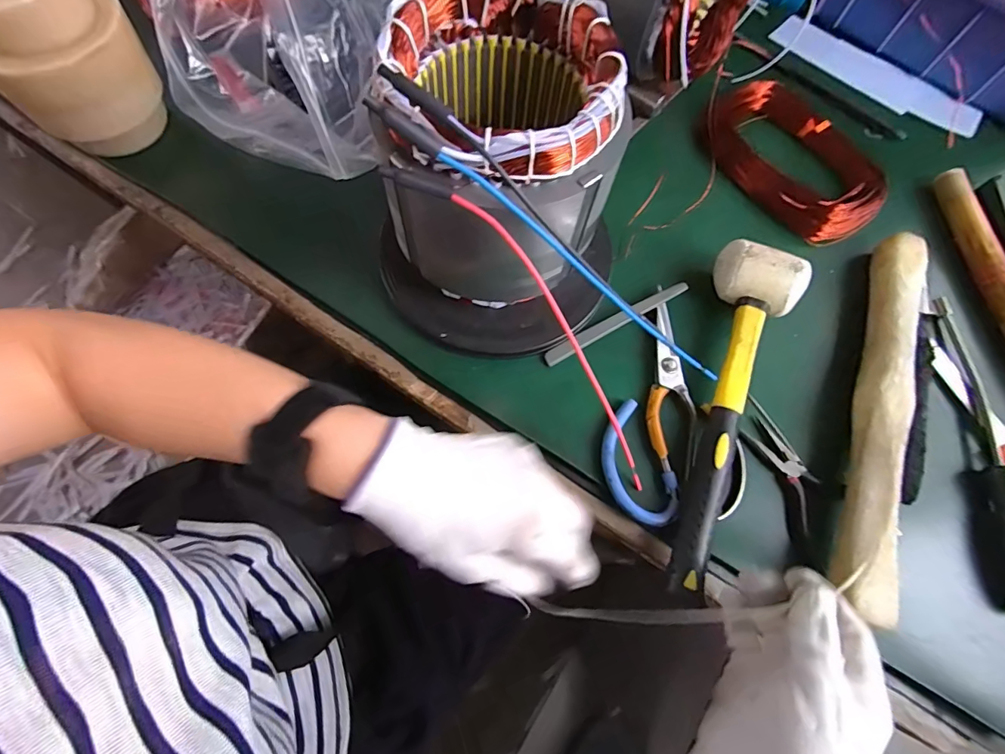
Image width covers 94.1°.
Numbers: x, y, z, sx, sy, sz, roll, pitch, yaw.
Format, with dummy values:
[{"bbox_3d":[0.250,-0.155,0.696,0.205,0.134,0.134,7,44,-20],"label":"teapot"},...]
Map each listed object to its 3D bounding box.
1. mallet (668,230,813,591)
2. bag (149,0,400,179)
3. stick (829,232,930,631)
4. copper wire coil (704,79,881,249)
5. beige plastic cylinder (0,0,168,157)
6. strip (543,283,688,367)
[{"bbox_3d":[0.174,0.025,0.346,0.070,0.042,0.276,17,71,3],"label":"mallet"},{"bbox_3d":[-0.173,-0.333,0.404,0.219,0.126,0.284,22,71,5],"label":"bag"},{"bbox_3d":[0.287,0.017,0.355,0.035,0.038,0.313,23,72,5],"label":"stick"},{"bbox_3d":[0.287,-0.218,0.453,0.179,0.030,0.121,43,74,11],"label":"copper wire coil"},{"bbox_3d":[-0.344,-0.253,0.370,0.109,0.116,0.092,-36,76,-13],"label":"beige plastic cylinder"},{"bbox_3d":[0.094,-0.047,0.384,0.134,0.006,0.012,-28,74,-11],"label":"strip"}]

